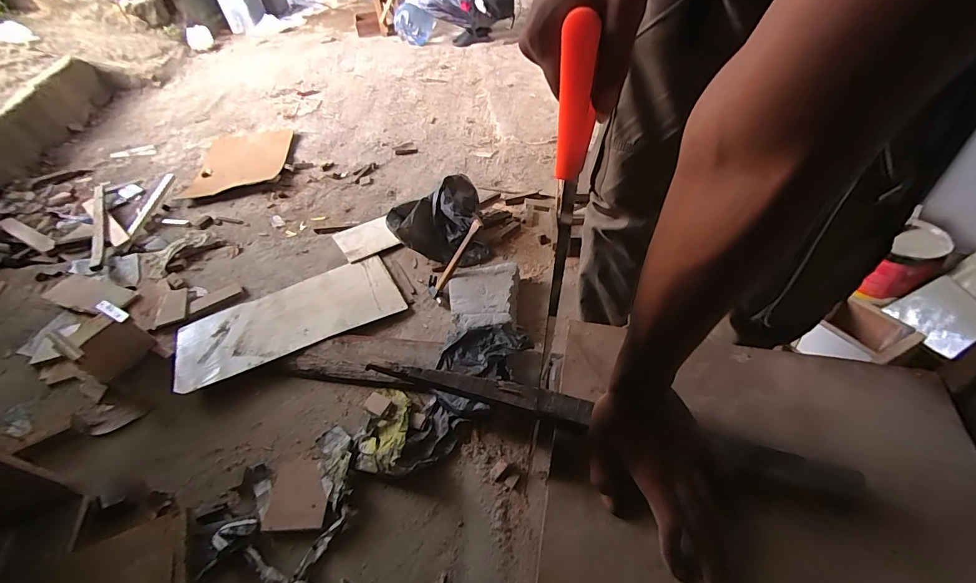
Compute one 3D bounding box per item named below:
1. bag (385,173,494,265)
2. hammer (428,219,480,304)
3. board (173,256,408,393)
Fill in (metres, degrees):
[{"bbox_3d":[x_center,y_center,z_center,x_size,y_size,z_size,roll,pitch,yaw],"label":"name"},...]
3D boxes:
[{"bbox_3d":[-0.154,-0.213,1.254,0.283,0.137,0.280,-10,47,-5],"label":"bag"},{"bbox_3d":[-0.094,-0.087,1.094,0.023,0.258,0.094,13,35,-37],"label":"hammer"},{"bbox_3d":[-0.533,0.065,1.121,0.558,0.011,0.267,-21,45,-18],"label":"board"}]

